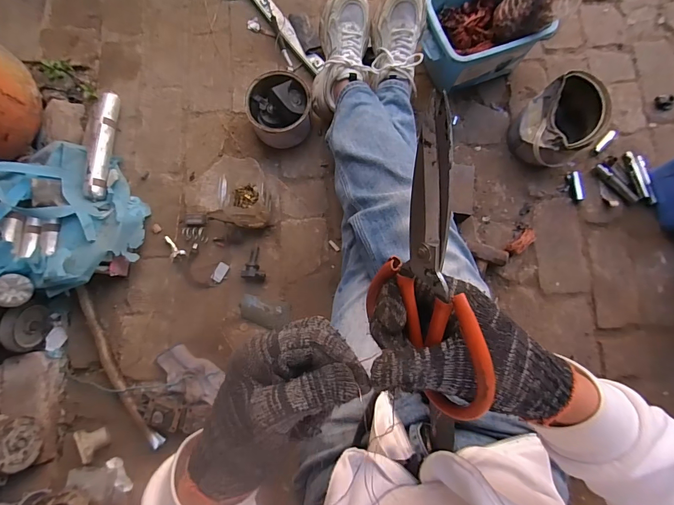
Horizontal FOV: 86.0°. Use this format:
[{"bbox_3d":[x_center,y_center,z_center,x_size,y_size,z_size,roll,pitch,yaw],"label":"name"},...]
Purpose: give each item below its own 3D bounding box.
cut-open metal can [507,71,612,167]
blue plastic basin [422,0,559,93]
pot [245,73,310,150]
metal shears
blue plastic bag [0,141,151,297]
[{"bbox_3d":[0.492,-0.286,0.794,0.170,0.149,0.159,0,83,1],"label":"cut-open metal can"},{"bbox_3d":[0.304,-0.490,0.823,0.229,0.133,0.191,-23,81,-3],"label":"blue plastic basin"},{"bbox_3d":[-0.131,-0.332,0.845,0.143,0.112,0.151,0,81,1],"label":"pot"},{"bbox_3d":[0.051,0.016,0.218,0.059,0.071,0.198,-6,114,3],"label":"metal shears"},{"bbox_3d":[-0.616,-0.085,0.801,0.304,0.194,0.349,-26,81,-3],"label":"blue plastic bag"}]

